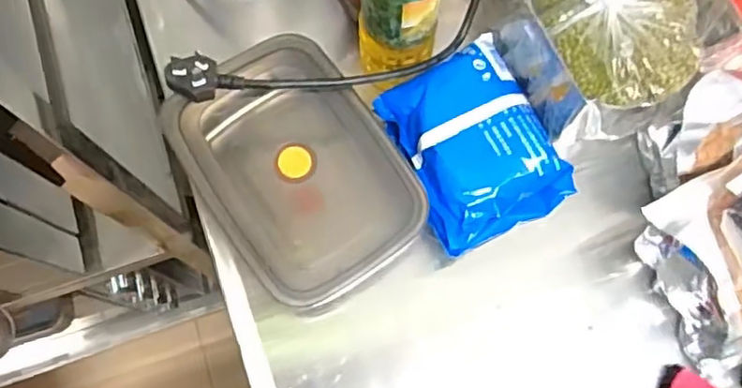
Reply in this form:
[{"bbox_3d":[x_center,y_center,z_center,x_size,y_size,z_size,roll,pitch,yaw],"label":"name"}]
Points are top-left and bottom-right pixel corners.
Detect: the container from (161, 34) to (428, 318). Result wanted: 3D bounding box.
[{"bbox_3d":[-0.056,-0.009,0.495,0.135,0.122,0.177,-33,77,-9],"label":"container"}]

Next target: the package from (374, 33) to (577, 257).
[{"bbox_3d":[0.075,-0.036,0.465,0.111,0.046,0.135,-26,76,-7],"label":"package"}]

